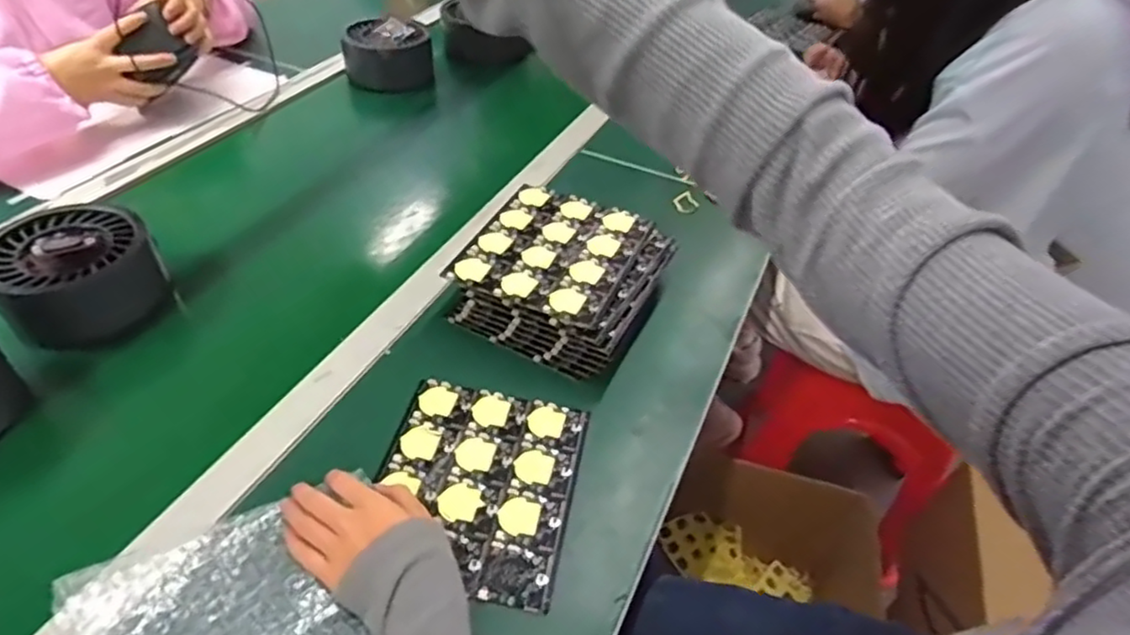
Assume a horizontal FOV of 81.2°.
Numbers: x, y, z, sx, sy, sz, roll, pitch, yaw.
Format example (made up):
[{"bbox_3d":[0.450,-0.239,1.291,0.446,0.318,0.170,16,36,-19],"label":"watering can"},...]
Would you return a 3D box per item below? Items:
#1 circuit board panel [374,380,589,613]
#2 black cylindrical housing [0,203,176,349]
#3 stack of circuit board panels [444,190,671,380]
[{"bbox_3d":[-0.072,0.134,0.539,0.157,0.008,0.179,10,43,6],"label":"circuit board panel"},{"bbox_3d":[-0.472,-0.046,0.642,0.135,0.069,0.139,2,43,-2],"label":"black cylindrical housing"},{"bbox_3d":[-0.002,-0.041,0.686,0.180,0.069,0.188,19,45,16],"label":"stack of circuit board panels"}]

